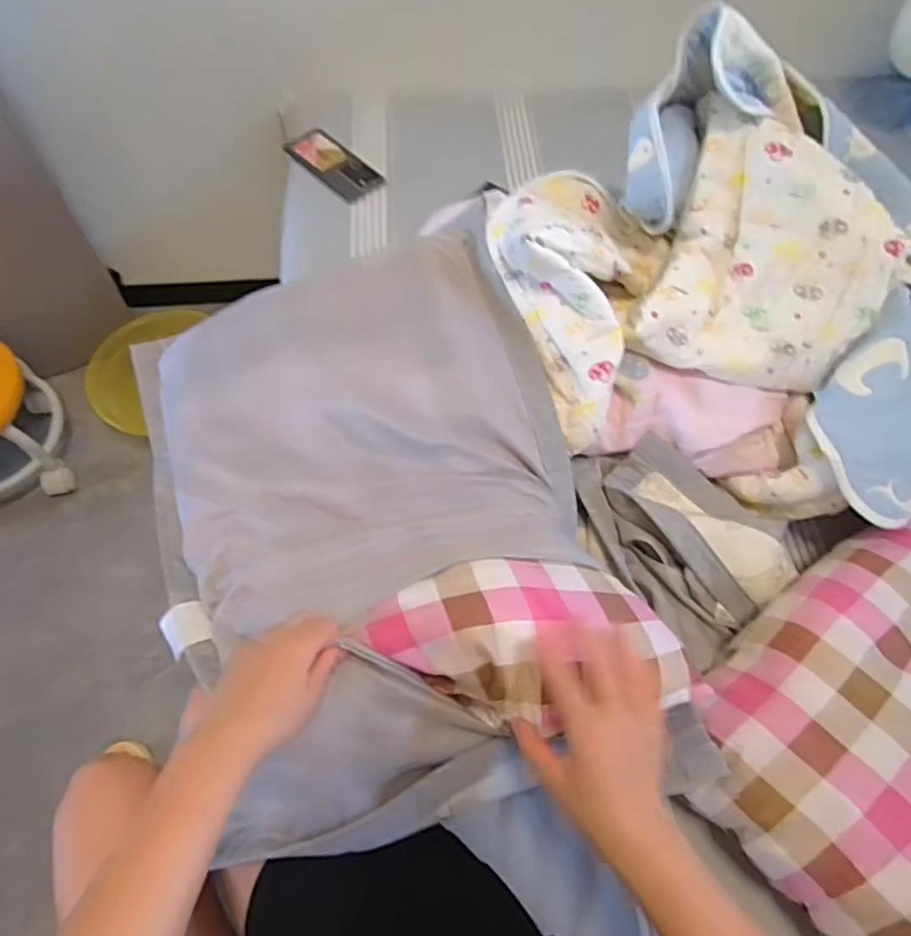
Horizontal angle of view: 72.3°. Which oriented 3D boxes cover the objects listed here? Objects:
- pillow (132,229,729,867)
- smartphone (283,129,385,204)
[{"bbox_3d":[-0.065,0.038,0.581,0.408,0.111,0.546,-17,65,-11],"label":"pillow"},{"bbox_3d":[-0.191,-0.468,0.961,0.160,0.011,0.078,40,68,13],"label":"smartphone"}]

